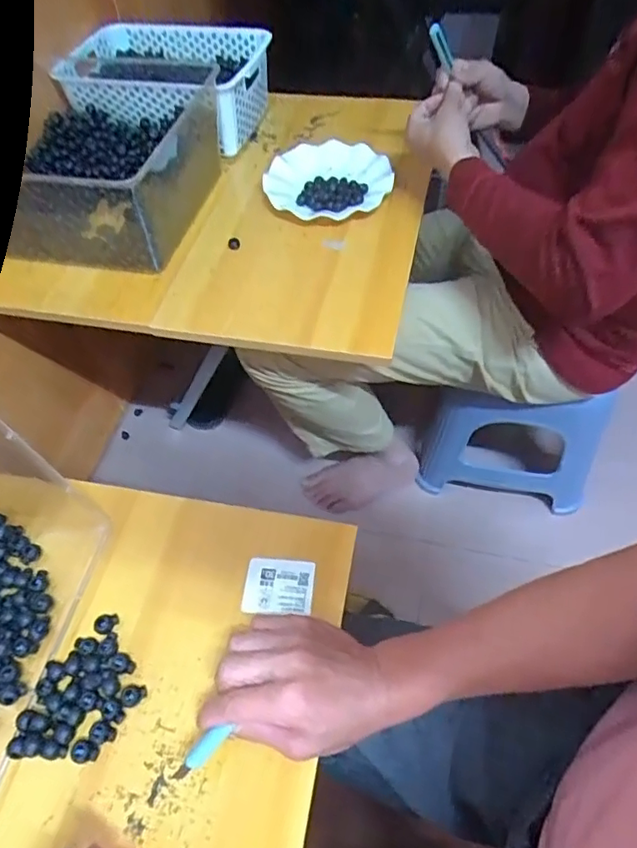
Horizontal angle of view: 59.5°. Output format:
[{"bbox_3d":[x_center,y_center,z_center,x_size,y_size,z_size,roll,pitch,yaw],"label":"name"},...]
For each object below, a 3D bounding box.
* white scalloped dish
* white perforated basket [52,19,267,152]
[{"bbox_3d":[0.012,-0.342,0.790,0.182,0.037,0.156,21,59,17],"label":"white scalloped dish"},{"bbox_3d":[-0.232,-0.537,0.874,0.291,0.097,0.217,15,57,10],"label":"white perforated basket"}]

